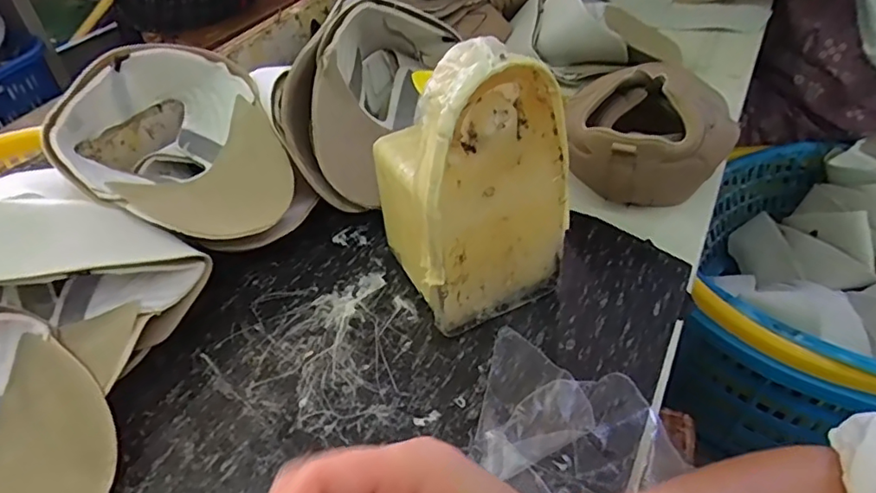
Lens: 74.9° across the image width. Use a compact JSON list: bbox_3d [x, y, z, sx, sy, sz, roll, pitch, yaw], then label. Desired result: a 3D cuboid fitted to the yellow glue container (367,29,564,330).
[{"bbox_3d":[0.025,-0.049,0.417,0.124,0.212,0.104,-14,44,-13],"label":"yellow glue container"}]

